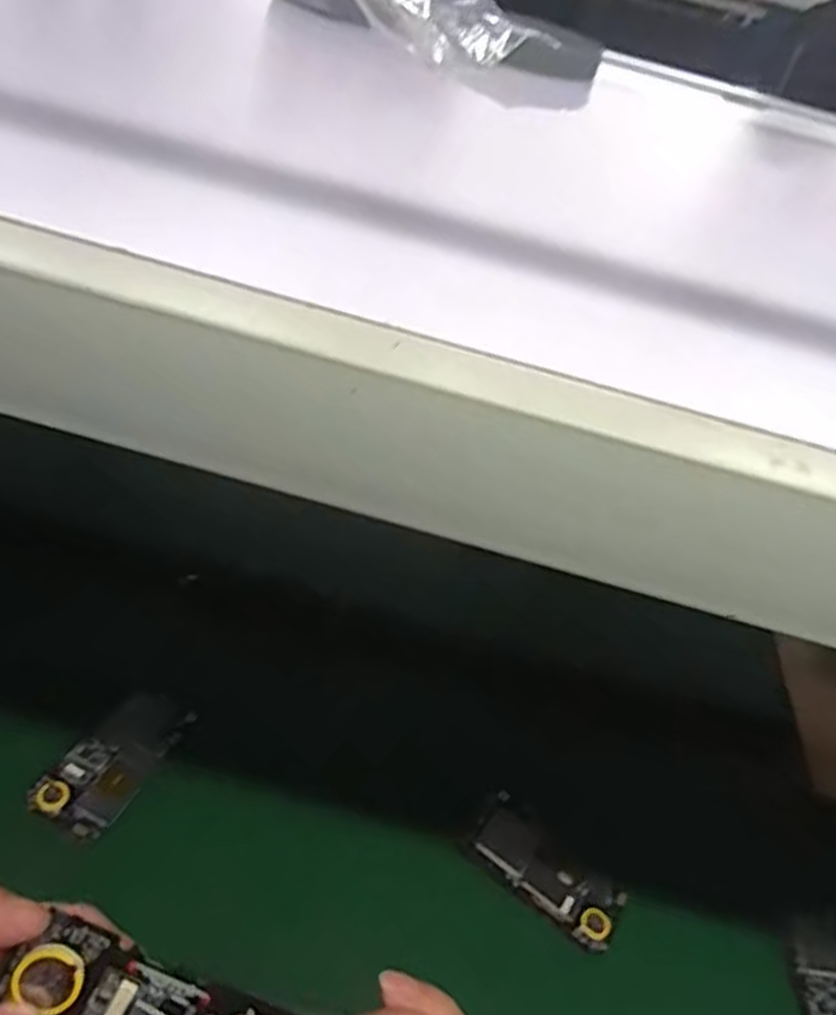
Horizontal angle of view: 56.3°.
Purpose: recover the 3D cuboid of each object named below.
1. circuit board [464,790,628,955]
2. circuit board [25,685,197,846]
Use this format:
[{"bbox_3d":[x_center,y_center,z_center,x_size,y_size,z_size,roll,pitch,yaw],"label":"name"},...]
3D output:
[{"bbox_3d":[0.099,0.281,0.604,0.122,0.016,0.061,31,45,28],"label":"circuit board"},{"bbox_3d":[-0.230,0.192,0.600,0.062,0.017,0.123,20,40,16],"label":"circuit board"}]

